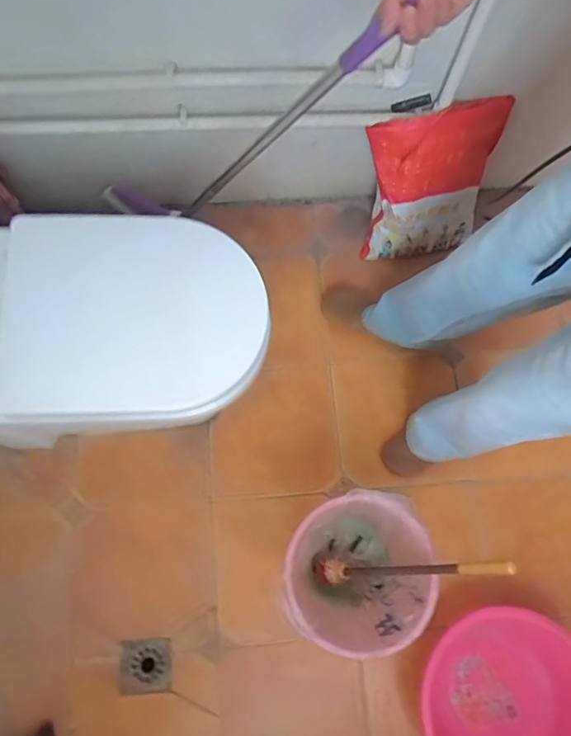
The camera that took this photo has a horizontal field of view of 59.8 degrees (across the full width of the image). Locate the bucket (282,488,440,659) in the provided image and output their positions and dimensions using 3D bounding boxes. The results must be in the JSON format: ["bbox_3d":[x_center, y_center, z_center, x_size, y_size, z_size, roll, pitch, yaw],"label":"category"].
[{"bbox_3d":[0.129,0.387,0.975,0.260,0.262,0.253,0,75,-1],"label":"bucket"}]

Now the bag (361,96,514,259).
[{"bbox_3d":[0.325,-0.409,1.112,0.290,0.343,0.088,-15,48,-6],"label":"bag"}]

